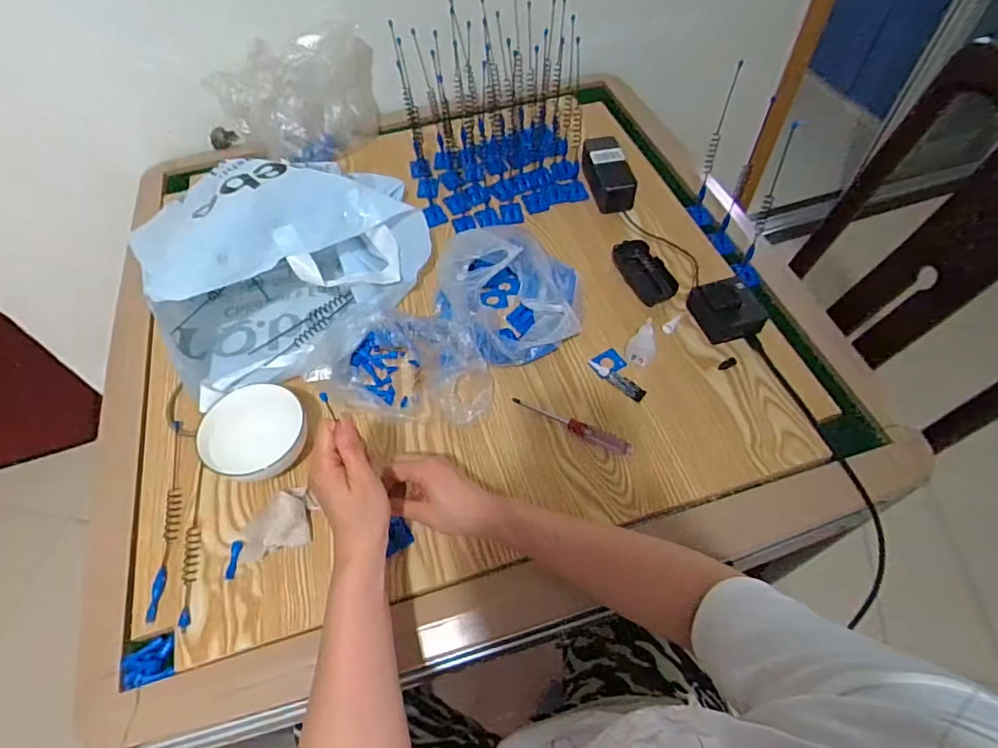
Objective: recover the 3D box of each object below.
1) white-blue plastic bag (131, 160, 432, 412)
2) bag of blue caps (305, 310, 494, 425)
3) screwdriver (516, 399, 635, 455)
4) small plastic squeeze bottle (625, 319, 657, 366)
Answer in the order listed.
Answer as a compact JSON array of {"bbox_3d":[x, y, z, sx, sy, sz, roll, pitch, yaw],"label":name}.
[{"bbox_3d":[-0.268,-0.146,0.695,0.342,0.148,0.281,-28,59,-16],"label":"white-blue plastic bag"},{"bbox_3d":[-0.109,-0.013,0.650,0.203,0.062,0.125,6,56,7],"label":"bag of blue caps"},{"bbox_3d":[0.083,0.058,0.618,0.146,0.017,0.022,18,58,14],"label":"screwdriver"},{"bbox_3d":[0.172,-0.036,0.642,0.033,0.062,0.024,16,58,13],"label":"small plastic squeeze bottle"}]

